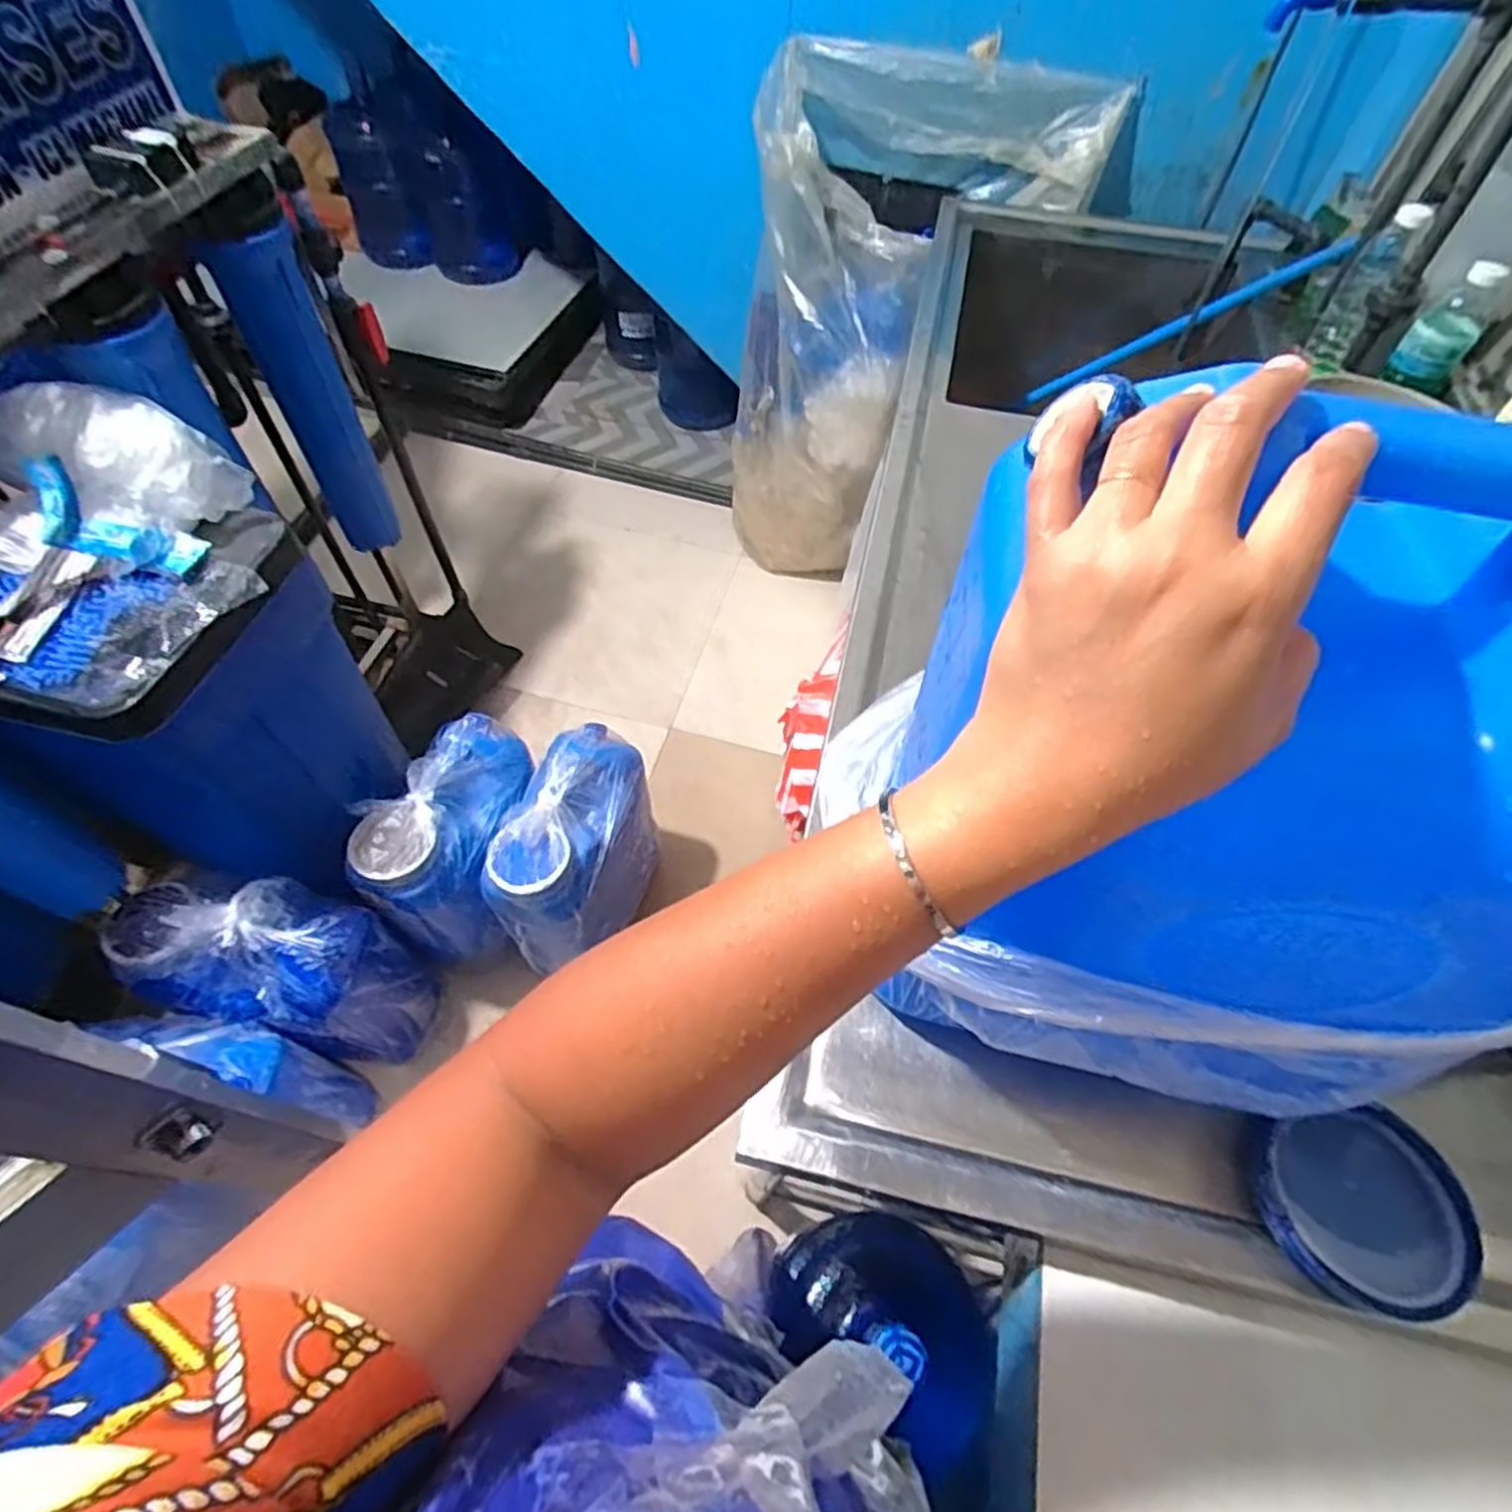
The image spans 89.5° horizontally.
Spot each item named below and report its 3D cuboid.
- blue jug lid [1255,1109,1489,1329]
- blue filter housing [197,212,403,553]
[{"bbox_3d":[0.373,0.272,0.470,0.114,0.027,0.119,12,45,17],"label":"blue jug lid"},{"bbox_3d":[-0.692,-0.539,1.227,0.111,0.556,0.113,-25,63,-19],"label":"blue filter housing"}]

